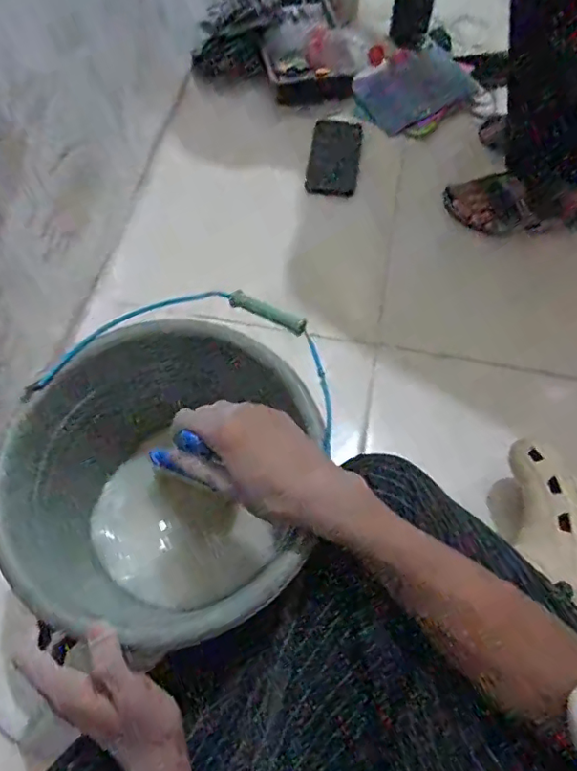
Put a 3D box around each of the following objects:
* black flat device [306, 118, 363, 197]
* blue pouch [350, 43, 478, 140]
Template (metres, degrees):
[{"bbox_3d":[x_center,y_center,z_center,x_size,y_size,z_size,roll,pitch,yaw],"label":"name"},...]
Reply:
[{"bbox_3d":[0.076,-0.379,0.873,0.081,0.017,0.146,10,75,-4],"label":"black flat device"},{"bbox_3d":[0.231,-0.544,0.968,0.208,0.033,0.165,-25,66,-14],"label":"blue pouch"}]

